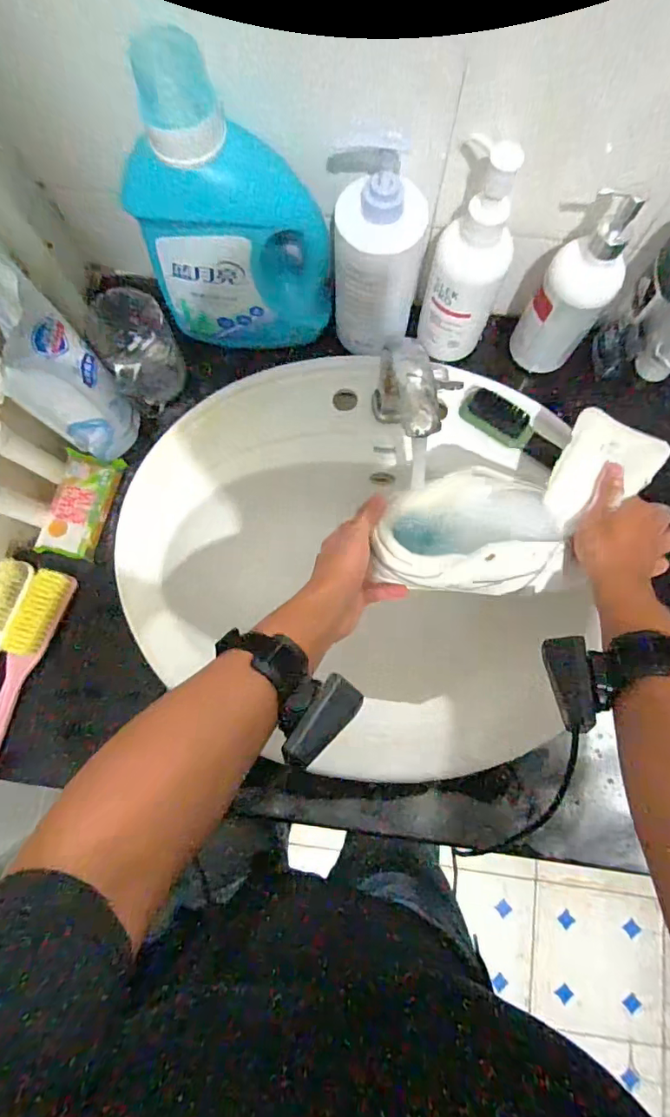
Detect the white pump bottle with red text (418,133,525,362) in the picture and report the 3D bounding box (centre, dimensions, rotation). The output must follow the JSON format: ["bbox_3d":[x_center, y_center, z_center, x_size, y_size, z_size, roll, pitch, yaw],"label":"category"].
[{"bbox_3d":[0.127,-0.269,0.473,0.070,0.201,0.057,17,80,3],"label":"white pump bottle with red text"}]

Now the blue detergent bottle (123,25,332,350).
[{"bbox_3d":[-0.091,-0.302,0.467,0.167,0.249,0.078,-3,79,0],"label":"blue detergent bottle"}]

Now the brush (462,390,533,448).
[{"bbox_3d":[0.179,-0.154,0.553,0.080,0.034,0.037,36,81,7],"label":"brush"}]

